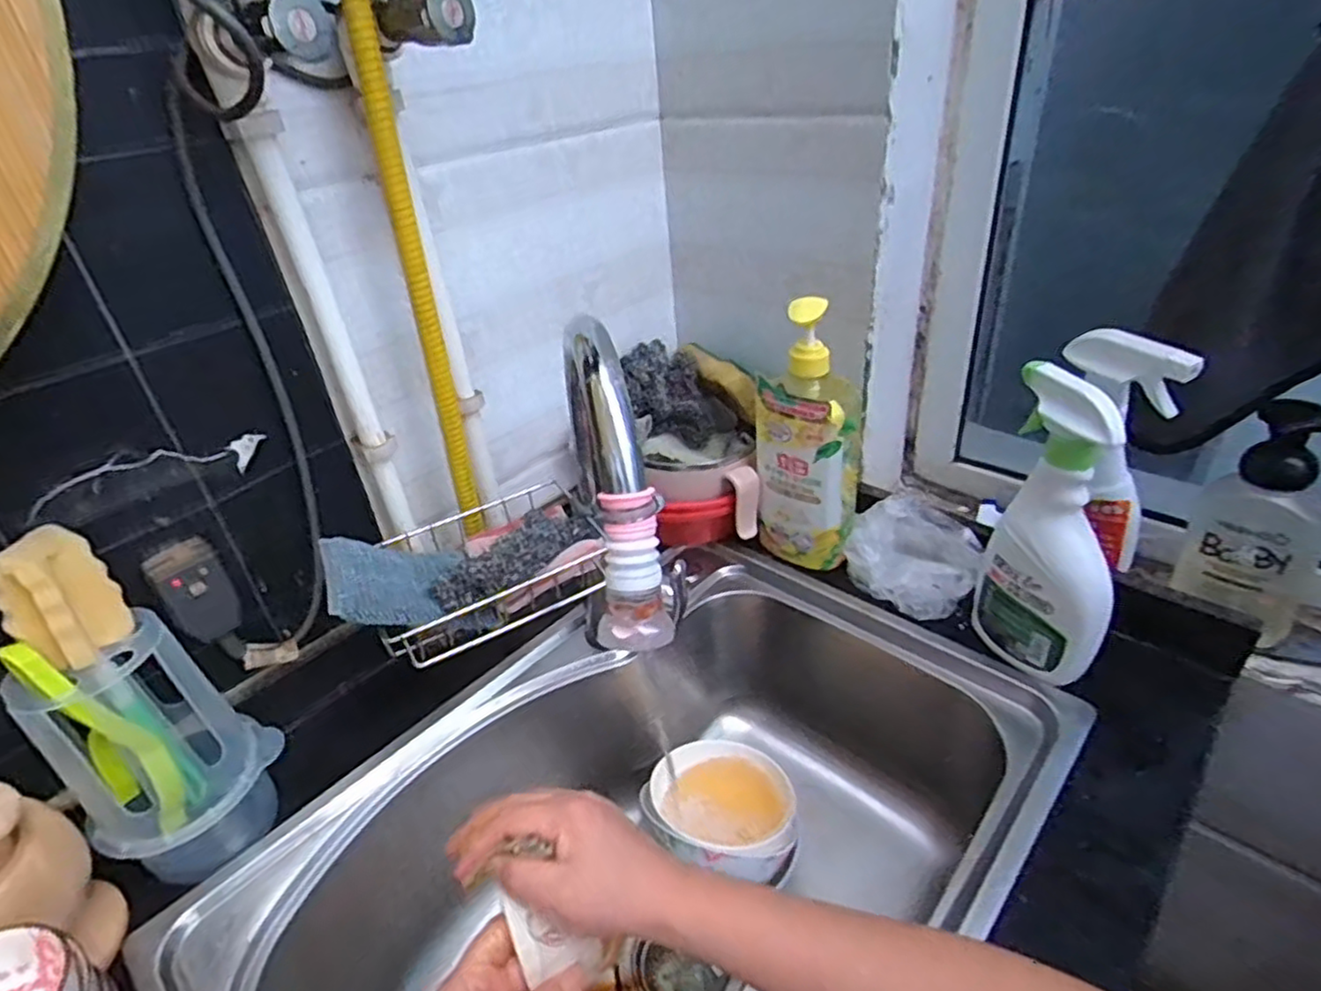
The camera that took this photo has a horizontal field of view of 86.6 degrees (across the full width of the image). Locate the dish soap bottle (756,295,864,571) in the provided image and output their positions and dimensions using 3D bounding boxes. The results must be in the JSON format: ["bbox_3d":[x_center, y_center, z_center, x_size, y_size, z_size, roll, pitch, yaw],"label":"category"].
[{"bbox_3d":[0.142,-0.054,0.669,0.099,0.259,0.072,3,35,14],"label":"dish soap bottle"}]

